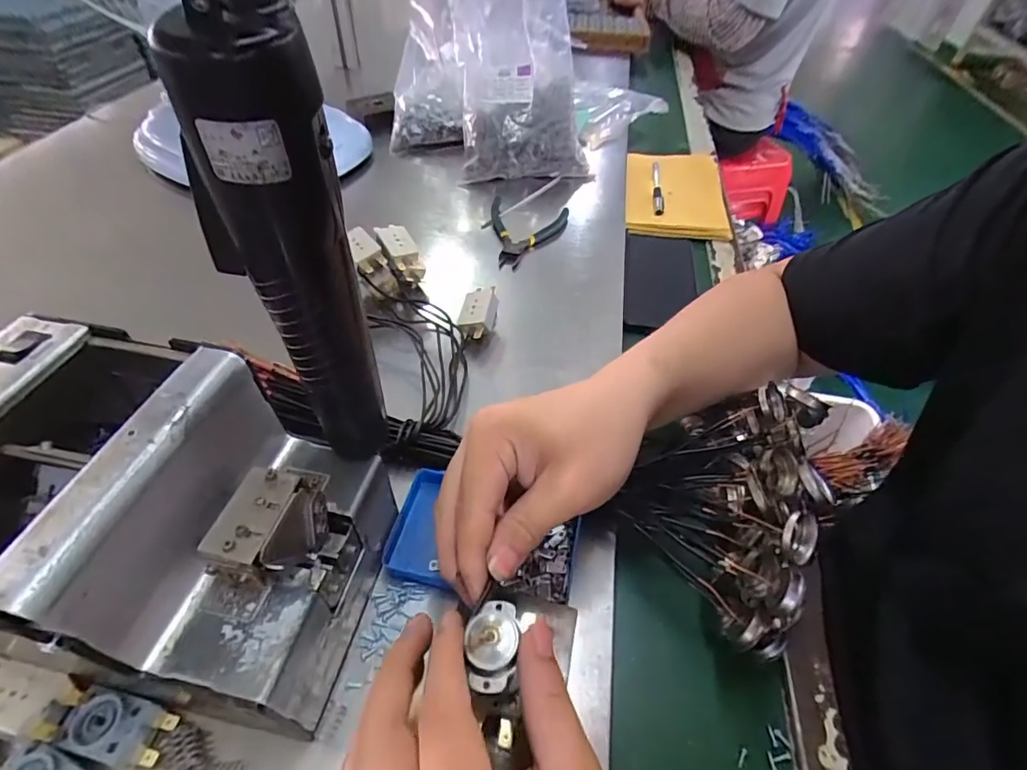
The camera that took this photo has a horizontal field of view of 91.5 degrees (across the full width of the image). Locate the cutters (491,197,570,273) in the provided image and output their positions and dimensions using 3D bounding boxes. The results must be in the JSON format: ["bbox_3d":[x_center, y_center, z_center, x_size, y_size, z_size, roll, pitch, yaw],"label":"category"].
[{"bbox_3d":[0.009,-0.166,0.554,0.087,0.018,0.111,11,49,7],"label":"cutters"}]

